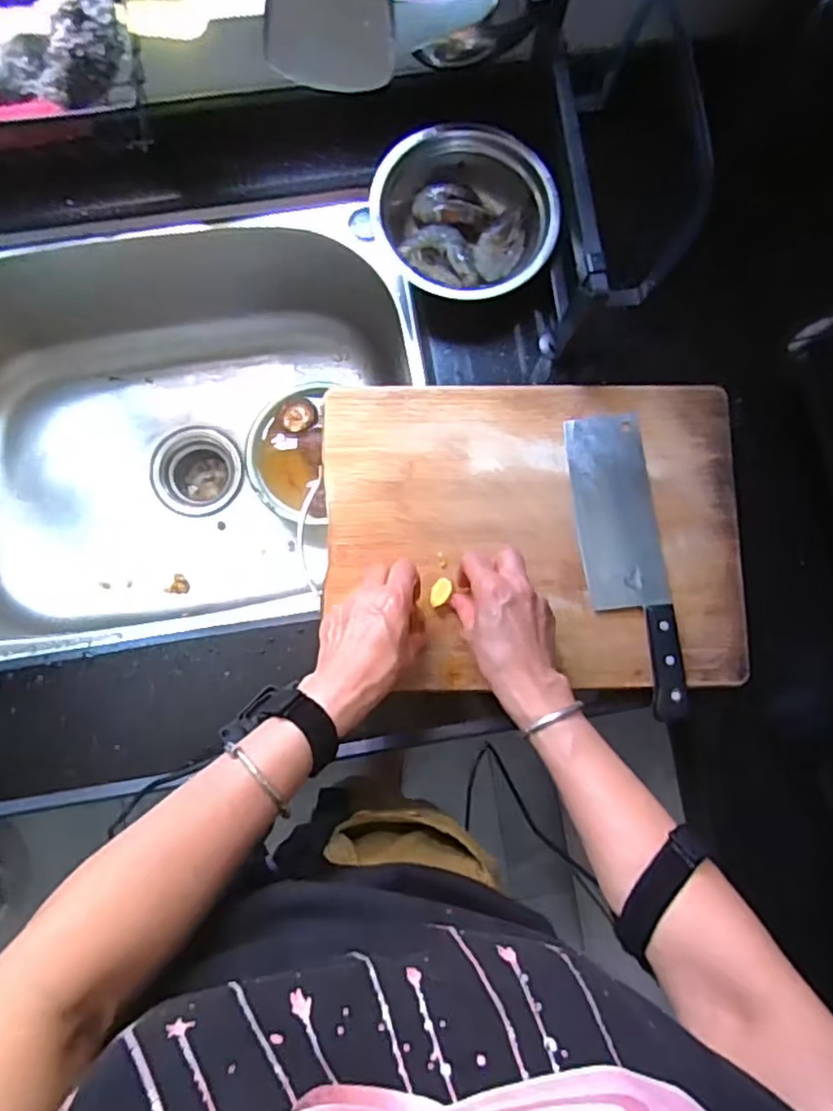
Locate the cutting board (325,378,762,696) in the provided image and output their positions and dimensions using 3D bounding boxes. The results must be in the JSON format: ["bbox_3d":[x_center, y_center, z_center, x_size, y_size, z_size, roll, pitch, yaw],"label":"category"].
[{"bbox_3d":[0.103,-0.021,0.574,0.362,0.017,0.269,-1,85,-1],"label":"cutting board"}]

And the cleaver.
[{"bbox_3d":[0.185,0.005,0.563,0.070,0.021,0.265,-8,85,-2],"label":"cleaver"}]

